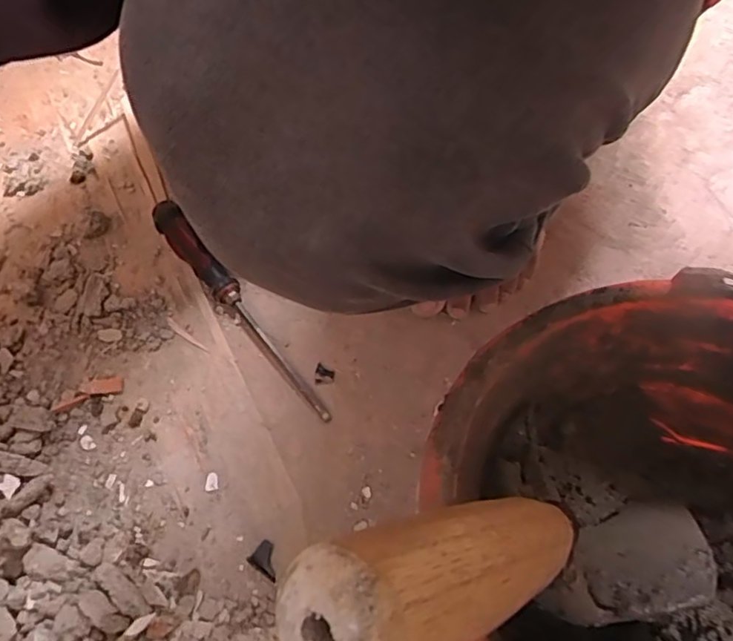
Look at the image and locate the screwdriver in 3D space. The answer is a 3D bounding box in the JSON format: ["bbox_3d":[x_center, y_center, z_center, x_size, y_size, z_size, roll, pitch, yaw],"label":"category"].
[{"bbox_3d":[-0.099,-0.013,0.445,0.022,0.031,0.221,-38,69,-19],"label":"screwdriver"}]

